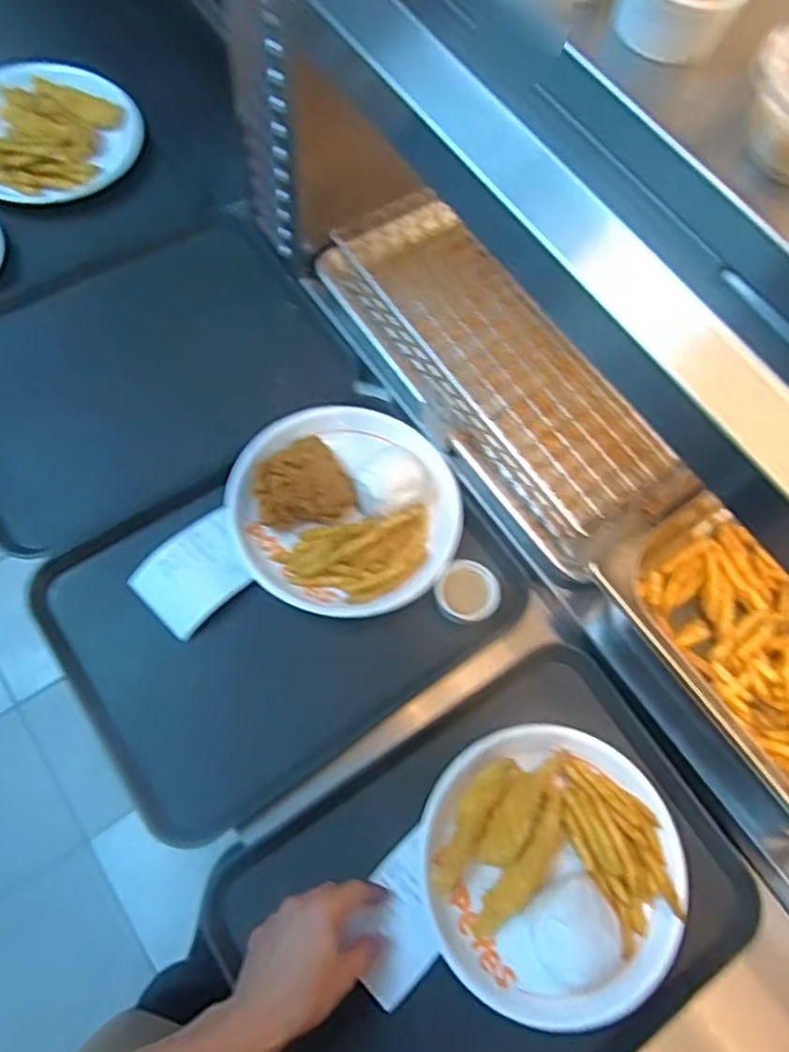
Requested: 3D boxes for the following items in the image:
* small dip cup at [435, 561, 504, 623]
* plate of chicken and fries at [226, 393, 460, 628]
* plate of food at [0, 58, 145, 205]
[{"bbox_3d":[0.070,0.063,0.688,0.061,0.023,0.055,5,67,-2],"label":"small dip cup"},{"bbox_3d":[-0.046,-0.027,0.703,0.218,0.050,0.216,2,67,-4],"label":"plate of chicken and fries"},{"bbox_3d":[-0.420,-0.467,0.861,0.203,0.026,0.207,2,67,-4],"label":"plate of food"}]

